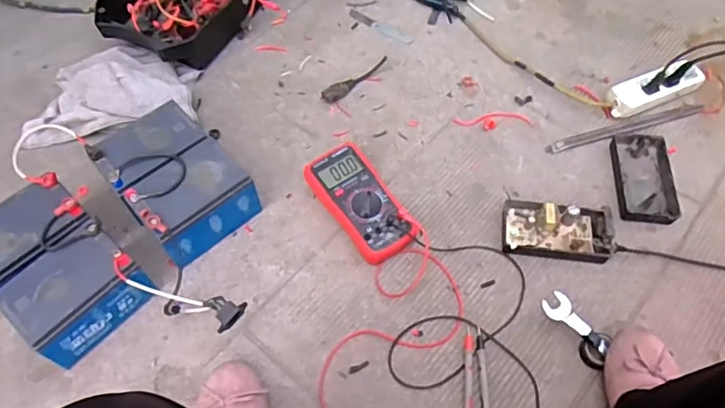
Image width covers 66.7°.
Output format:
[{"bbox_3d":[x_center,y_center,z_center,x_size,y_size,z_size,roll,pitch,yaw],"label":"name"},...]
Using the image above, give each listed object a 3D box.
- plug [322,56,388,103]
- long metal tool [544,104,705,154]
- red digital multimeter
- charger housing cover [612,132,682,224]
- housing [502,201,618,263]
[{"bbox_3d":[-0.014,-0.226,0.983,0.030,0.021,0.143,38,66,21],"label":"plug"},{"bbox_3d":[0.446,-0.128,0.922,0.287,0.008,0.024,-16,60,-8],"label":"long metal tool"},{"bbox_3d":[-0.005,0.000,0.830,0.093,0.051,0.196,-29,62,-16],"label":"red digital multimeter"},{"bbox_3d":[0.436,-0.045,0.857,0.088,0.026,0.157,6,59,5],"label":"charger housing cover"},{"bbox_3d":[0.282,0.038,0.801,0.145,0.050,0.082,4,59,3],"label":"housing"}]

